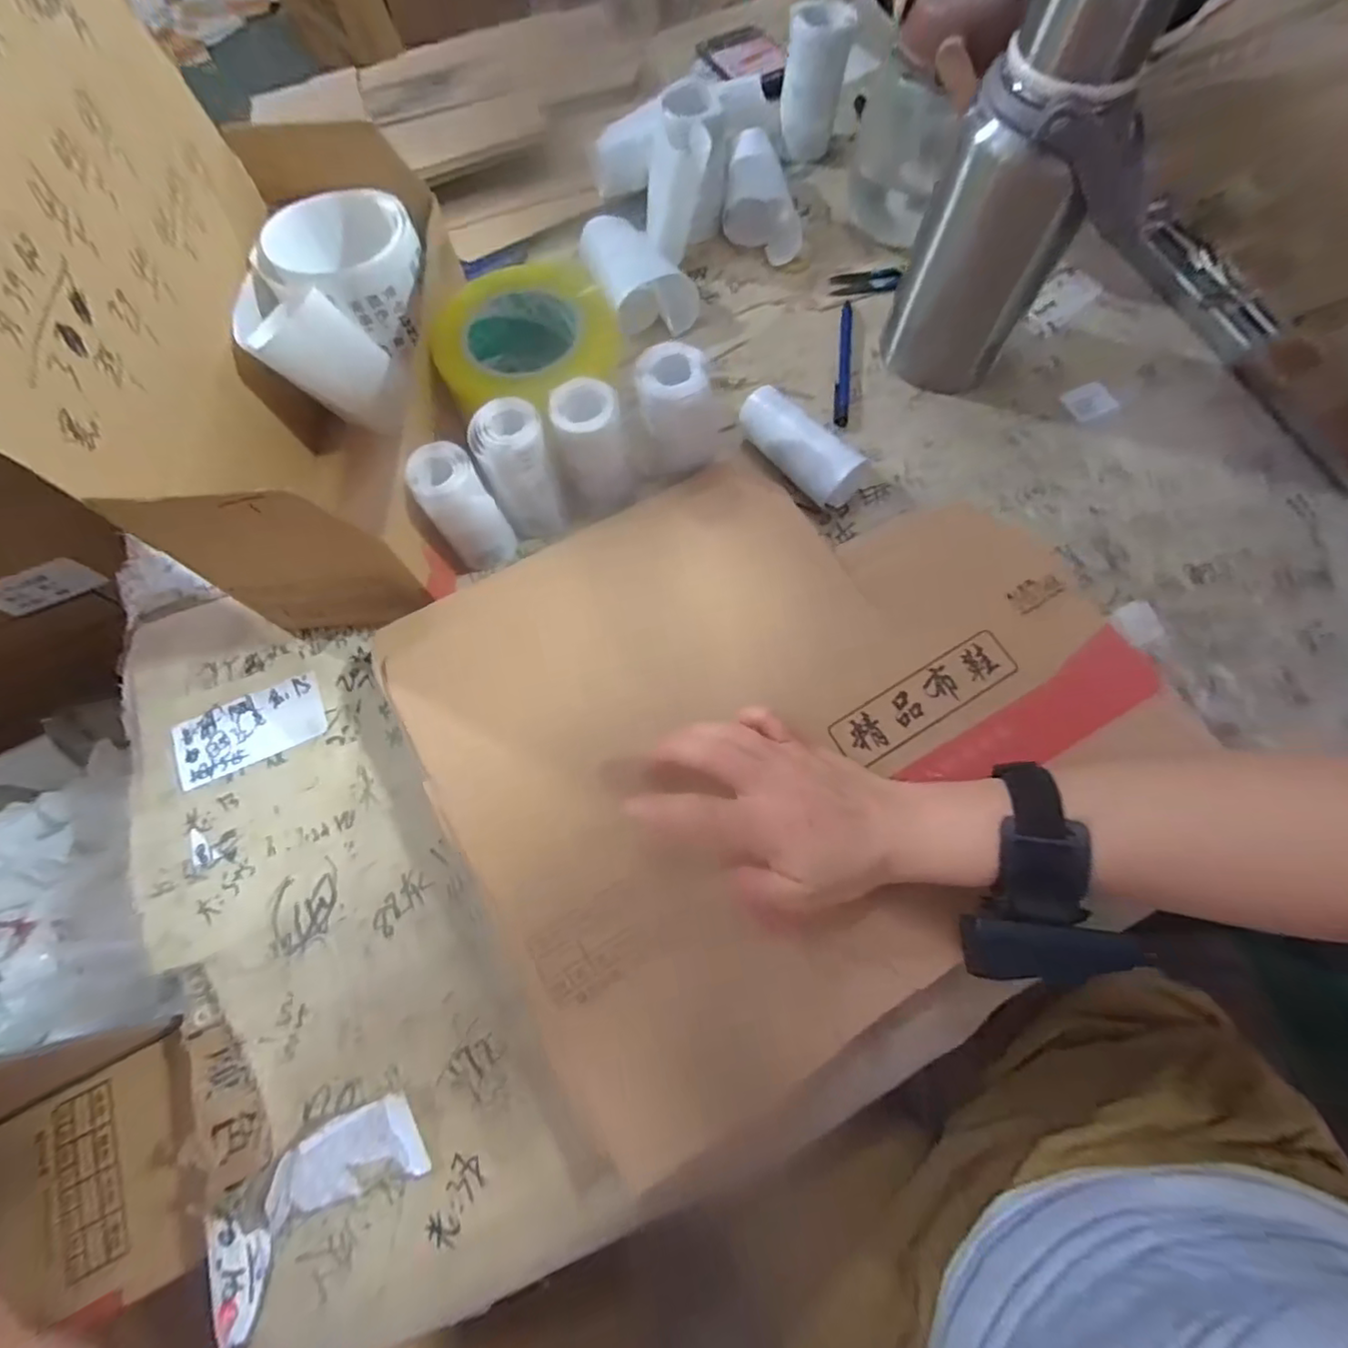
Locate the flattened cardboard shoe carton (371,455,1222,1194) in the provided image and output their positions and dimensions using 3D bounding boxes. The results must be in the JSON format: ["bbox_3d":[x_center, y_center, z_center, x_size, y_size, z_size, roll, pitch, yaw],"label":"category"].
[{"bbox_3d":[0.072,0.024,0.371,0.416,0.034,0.346,-30,74,-10],"label":"flattened cardboard shoe carton"}]

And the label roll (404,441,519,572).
[{"bbox_3d":[-0.139,-0.106,0.398,0.038,0.095,0.040,-1,69,1],"label":"label roll"}]

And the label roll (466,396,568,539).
[{"bbox_3d":[-0.100,-0.136,0.402,0.045,0.092,0.046,-14,73,1],"label":"label roll"}]

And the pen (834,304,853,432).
[{"bbox_3d":[0.142,-0.259,0.492,0.015,0.010,0.127,9,72,3],"label":"pen"}]

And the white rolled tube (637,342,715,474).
[{"bbox_3d":[0.002,-0.179,0.408,0.048,0.080,0.043,-9,73,3],"label":"white rolled tube"}]

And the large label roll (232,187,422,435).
[{"bbox_3d":[-0.236,-0.267,0.434,0.110,0.079,0.152,14,76,9],"label":"large label roll"}]

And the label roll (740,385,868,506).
[{"bbox_3d":[0.094,-0.167,0.443,0.103,0.046,0.041,40,75,15],"label":"label roll"}]

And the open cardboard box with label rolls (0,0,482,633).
[{"bbox_3d":[-0.244,-0.223,0.375,0.156,0.252,0.321,-6,69,-1],"label":"open cardboard box with label rolls"}]

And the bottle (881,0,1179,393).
[{"bbox_3d":[0.241,-0.306,0.390,0.125,0.234,0.083,-26,75,-9],"label":"bottle"}]

